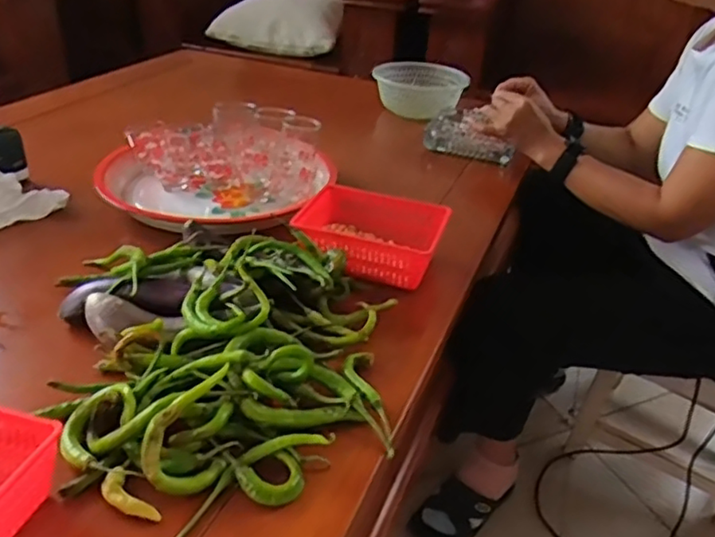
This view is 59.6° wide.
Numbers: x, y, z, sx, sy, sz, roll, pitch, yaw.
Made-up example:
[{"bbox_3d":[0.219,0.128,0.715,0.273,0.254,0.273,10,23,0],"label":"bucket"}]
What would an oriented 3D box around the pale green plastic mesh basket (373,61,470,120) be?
[{"bbox_3d":[0.117,-0.333,1.182,0.179,0.072,0.141,7,32,4],"label":"pale green plastic mesh basket"}]

